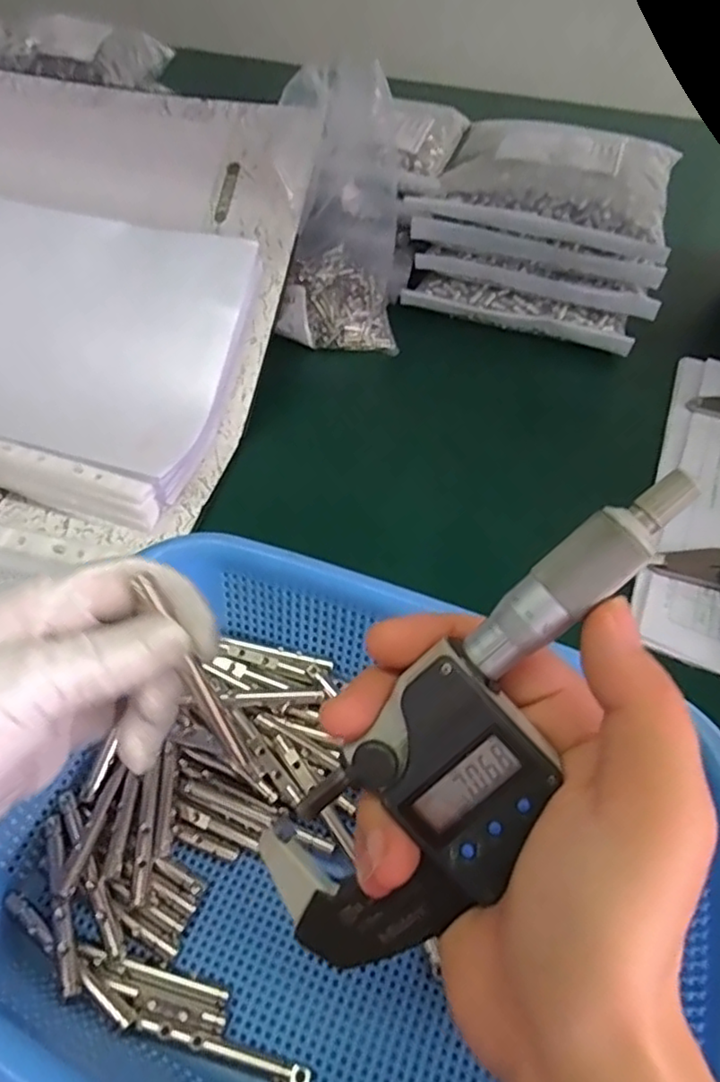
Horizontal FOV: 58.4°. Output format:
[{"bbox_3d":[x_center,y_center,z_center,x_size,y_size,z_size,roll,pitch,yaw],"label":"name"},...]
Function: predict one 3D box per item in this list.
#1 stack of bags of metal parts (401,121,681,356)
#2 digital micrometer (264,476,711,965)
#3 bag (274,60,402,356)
[{"bbox_3d":[0.160,-0.273,0.561,0.202,0.117,0.159,18,54,11],"label":"stack of bags of metal parts"},{"bbox_3d":[0.029,0.050,0.169,0.051,0.021,0.159,37,100,25],"label":"digital micrometer"},{"bbox_3d":[-0.014,-0.267,0.534,0.097,0.205,0.077,4,23,2],"label":"bag"}]

